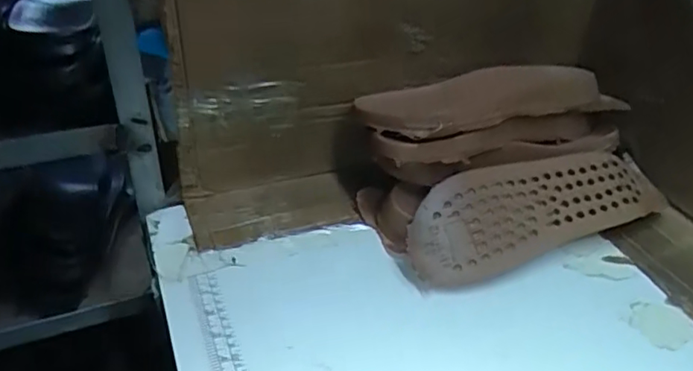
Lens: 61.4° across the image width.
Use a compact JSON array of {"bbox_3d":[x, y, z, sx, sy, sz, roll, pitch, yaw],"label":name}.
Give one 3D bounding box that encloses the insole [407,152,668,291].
[{"bbox_3d":[0.194,0.021,0.598,0.296,0.019,0.103,-17,70,-19],"label":"insole"}]

